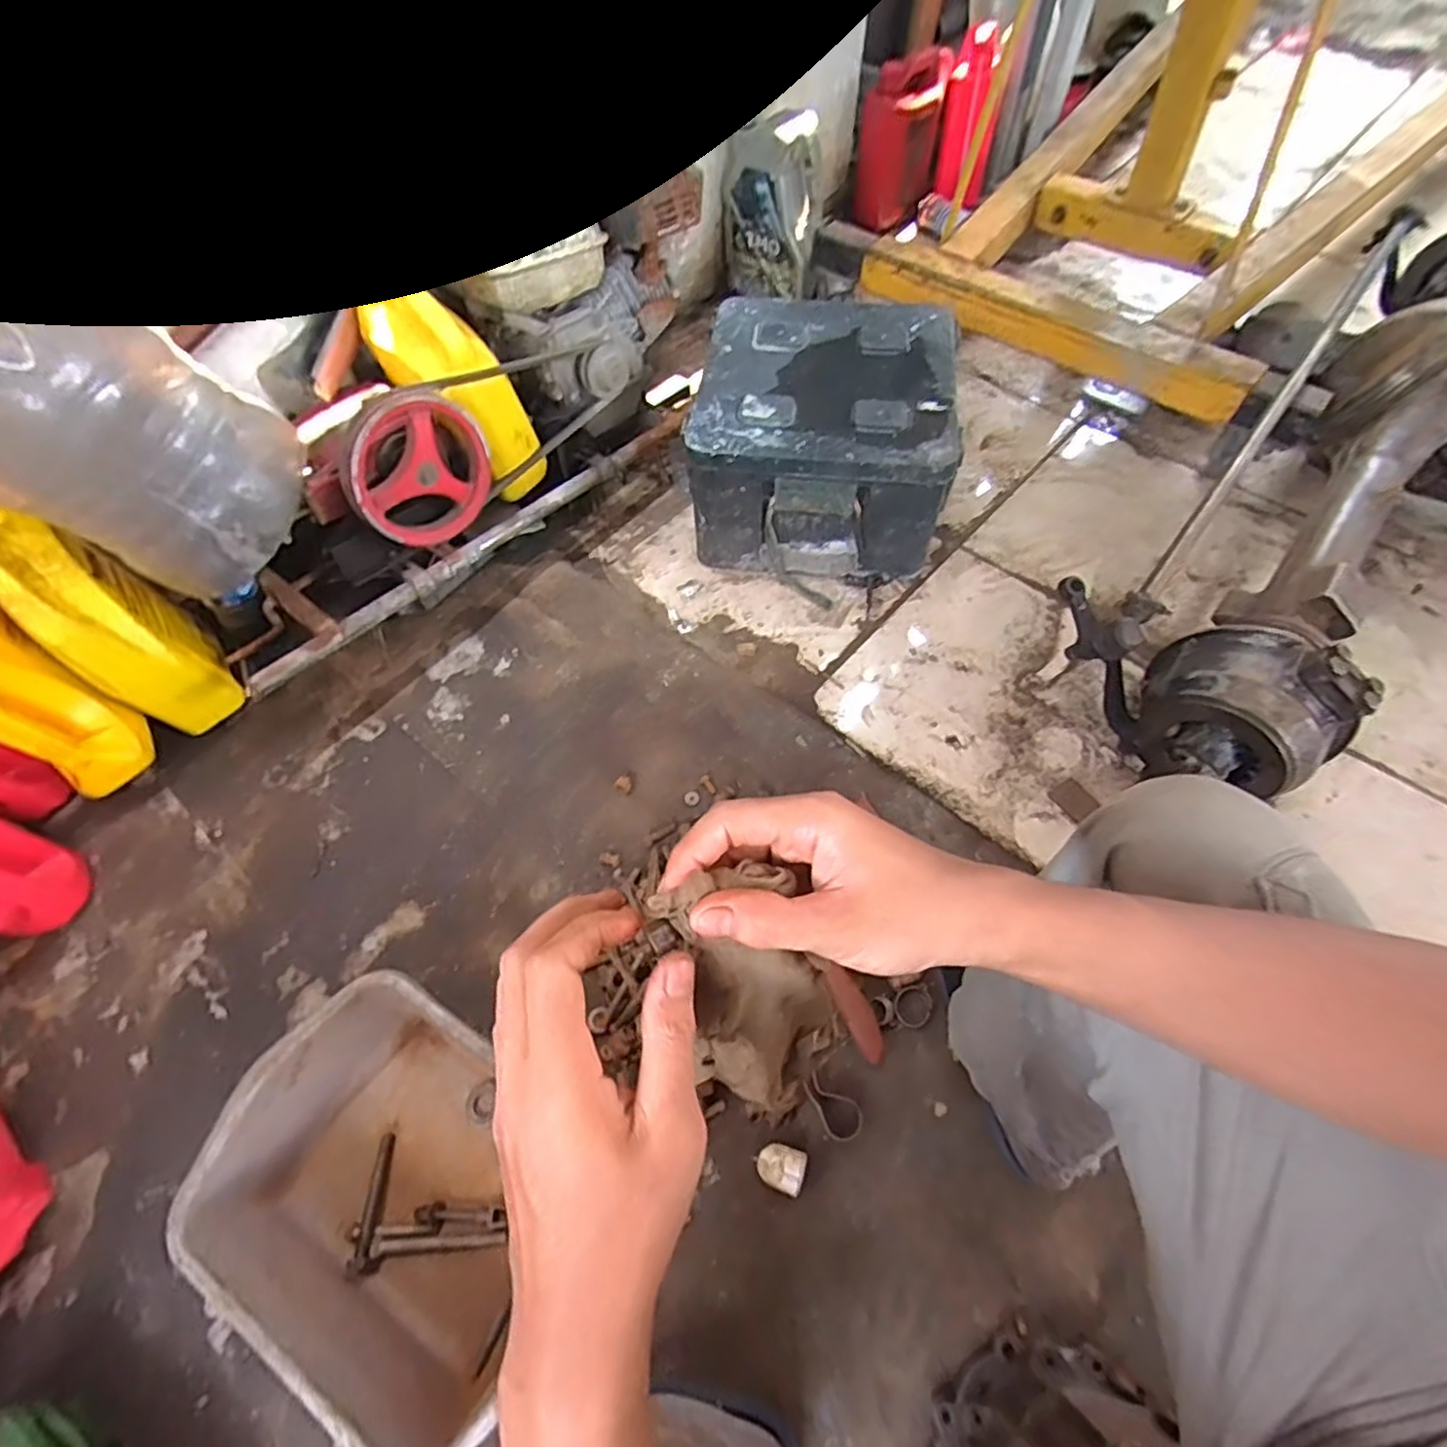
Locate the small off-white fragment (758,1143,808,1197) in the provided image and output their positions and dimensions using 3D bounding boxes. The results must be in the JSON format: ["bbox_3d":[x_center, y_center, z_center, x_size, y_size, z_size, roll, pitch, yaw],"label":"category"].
[{"bbox_3d":[0.056,0.431,0.657,0.044,0.042,0.037,14,61,10],"label":"small off-white fragment"}]

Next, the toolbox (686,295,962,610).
[{"bbox_3d":[0.152,-0.444,1.066,0.360,0.233,0.369,6,60,6],"label":"toolbox"}]

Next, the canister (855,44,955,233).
[{"bbox_3d":[0.382,-1.270,1.471,0.140,0.277,0.151,27,65,17],"label":"canister"}]

